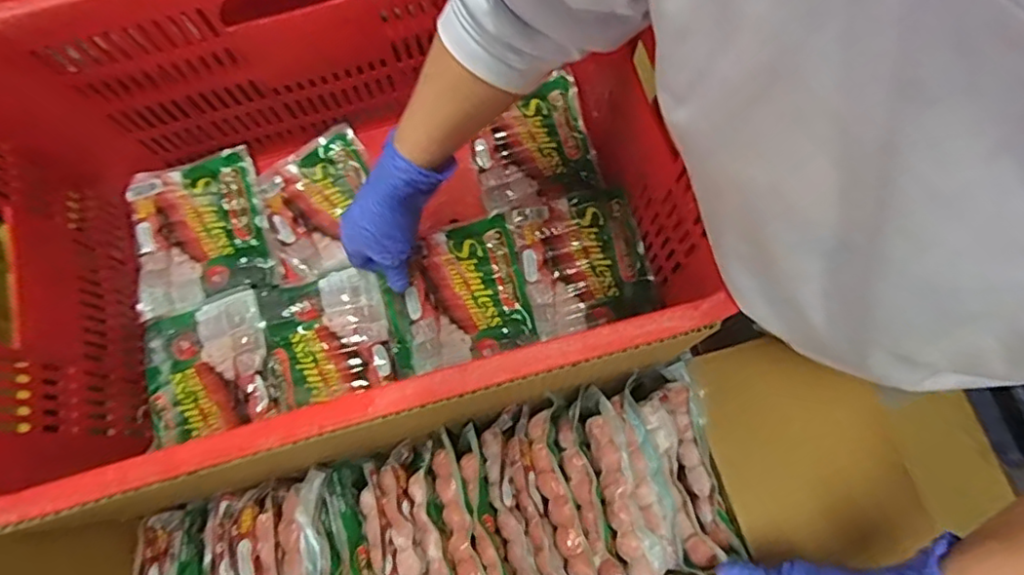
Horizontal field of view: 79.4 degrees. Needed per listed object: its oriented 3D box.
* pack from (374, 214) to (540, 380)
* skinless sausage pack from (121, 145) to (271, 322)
[{"bbox_3d":[-0.054,0.011,0.600,0.135,0.034,0.128,-16,75,-2],"label":"pack"},{"bbox_3d":[-0.310,-0.055,0.609,0.121,0.023,0.158,-16,75,-2],"label":"skinless sausage pack"}]

